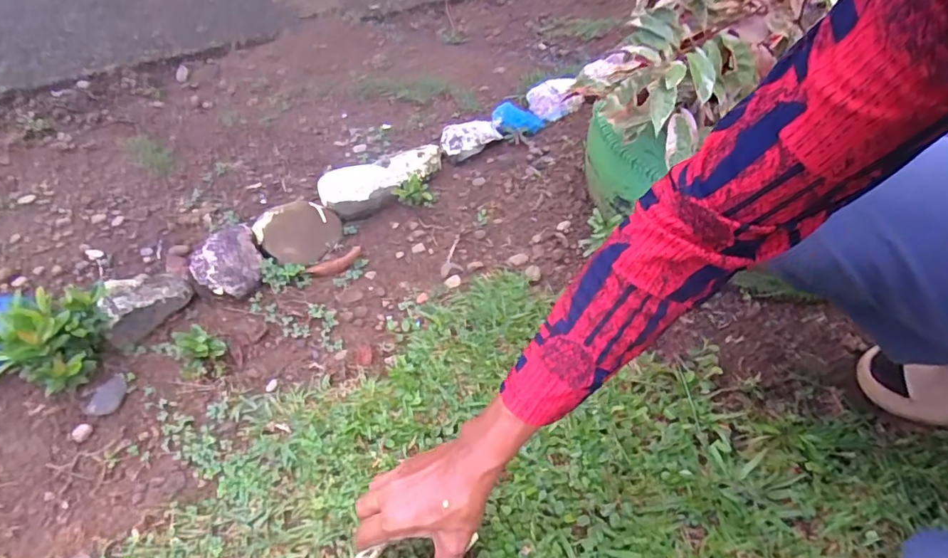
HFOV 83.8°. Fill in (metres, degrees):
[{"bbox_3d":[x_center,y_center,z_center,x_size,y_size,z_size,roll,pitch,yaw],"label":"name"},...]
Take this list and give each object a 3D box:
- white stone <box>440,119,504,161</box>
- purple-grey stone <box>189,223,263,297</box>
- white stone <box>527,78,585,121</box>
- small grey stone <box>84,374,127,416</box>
[{"bbox_3d":[-0.010,-0.272,1.042,0.123,0.039,0.085,-36,56,-28],"label":"white stone"},{"bbox_3d":[-0.345,-0.015,0.744,0.091,0.075,0.101,-17,46,-17],"label":"purple-grey stone"},{"bbox_3d":[0.178,-0.387,1.142,0.122,0.071,0.083,-7,48,-6],"label":"white stone"},{"bbox_3d":[-0.419,0.133,0.605,0.034,0.012,0.050,11,43,12],"label":"small grey stone"}]

